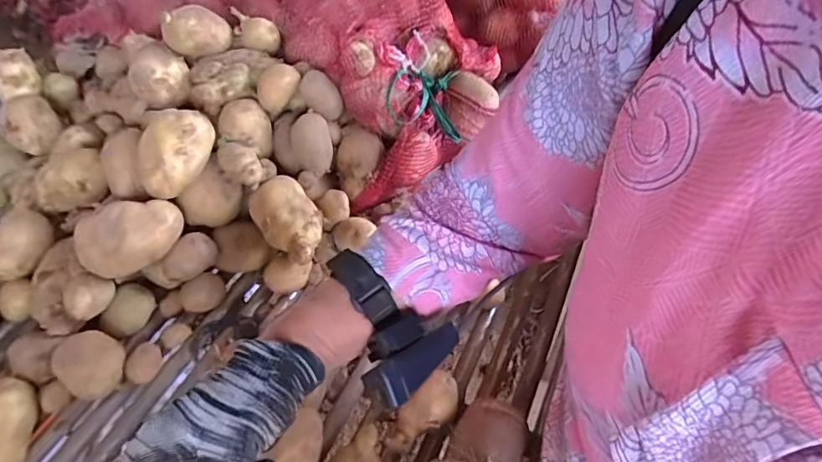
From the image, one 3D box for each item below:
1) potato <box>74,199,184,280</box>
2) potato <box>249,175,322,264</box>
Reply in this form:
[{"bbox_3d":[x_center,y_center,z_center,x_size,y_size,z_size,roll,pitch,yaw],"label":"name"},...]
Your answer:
[{"bbox_3d":[-0.280,0.004,0.477,0.095,0.053,0.041,-25,52,-20],"label":"potato"},{"bbox_3d":[-0.135,-0.010,0.533,0.065,0.047,0.099,-37,81,-30],"label":"potato"}]

